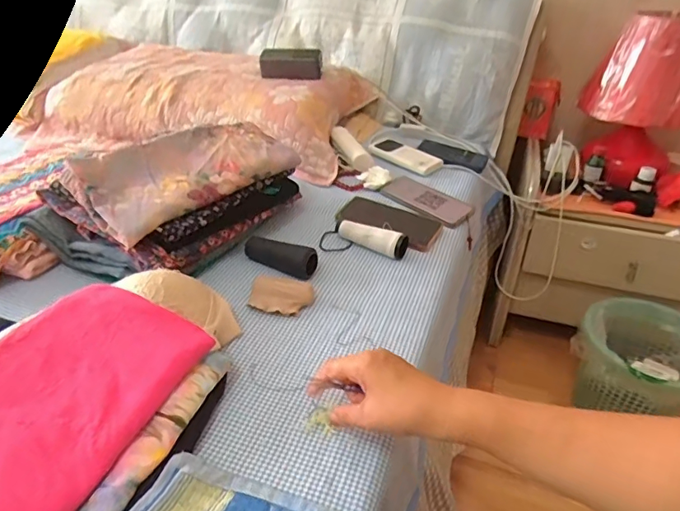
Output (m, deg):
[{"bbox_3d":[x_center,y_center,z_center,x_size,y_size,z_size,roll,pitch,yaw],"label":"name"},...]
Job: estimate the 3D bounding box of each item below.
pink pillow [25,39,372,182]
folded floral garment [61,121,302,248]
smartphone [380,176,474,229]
[{"bbox_3d":[-0.304,-0.333,1.049,0.685,0.142,0.380,10,36,11],"label":"pink pillow"},{"bbox_3d":[-0.213,-0.128,0.692,0.153,0.052,0.311,26,41,30],"label":"folded floral garment"},{"bbox_3d":[0.154,-0.098,0.850,0.163,0.017,0.083,31,42,31],"label":"smartphone"}]

